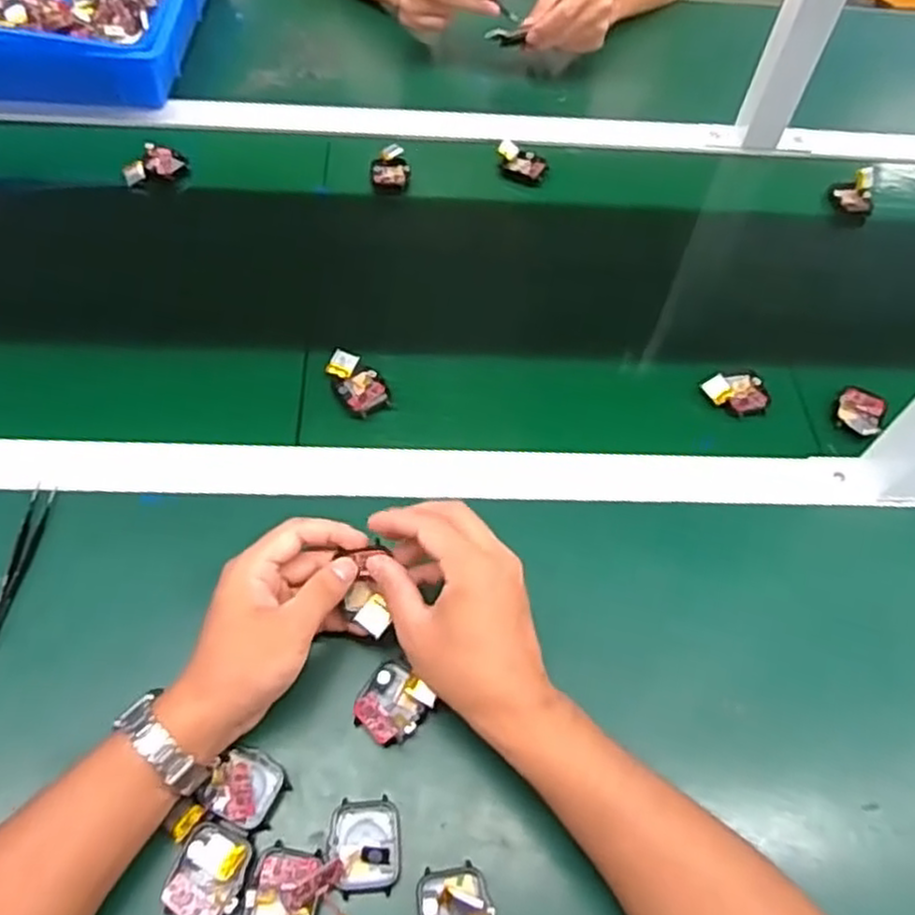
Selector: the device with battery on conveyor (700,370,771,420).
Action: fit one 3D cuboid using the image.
[{"bbox_3d":[0.232,-0.053,0.606,0.049,0.011,0.047,2,57,-4],"label":"device with battery on conveyor"}]

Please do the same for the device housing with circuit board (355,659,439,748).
[{"bbox_3d":[-0.040,0.150,0.450,0.040,0.012,0.044,36,61,17],"label":"device housing with circuit board"}]

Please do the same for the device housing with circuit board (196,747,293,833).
[{"bbox_3d":[-0.121,0.191,0.427,0.041,0.011,0.040,22,58,9],"label":"device housing with circuit board"}]

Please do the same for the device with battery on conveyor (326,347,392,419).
[{"bbox_3d":[-0.079,-0.061,0.585,0.037,0.013,0.061,-25,63,-20],"label":"device with battery on conveyor"}]

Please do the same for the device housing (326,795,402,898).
[{"bbox_3d":[-0.052,0.218,0.414,0.039,0.010,0.046,-1,57,-6],"label":"device housing"}]

